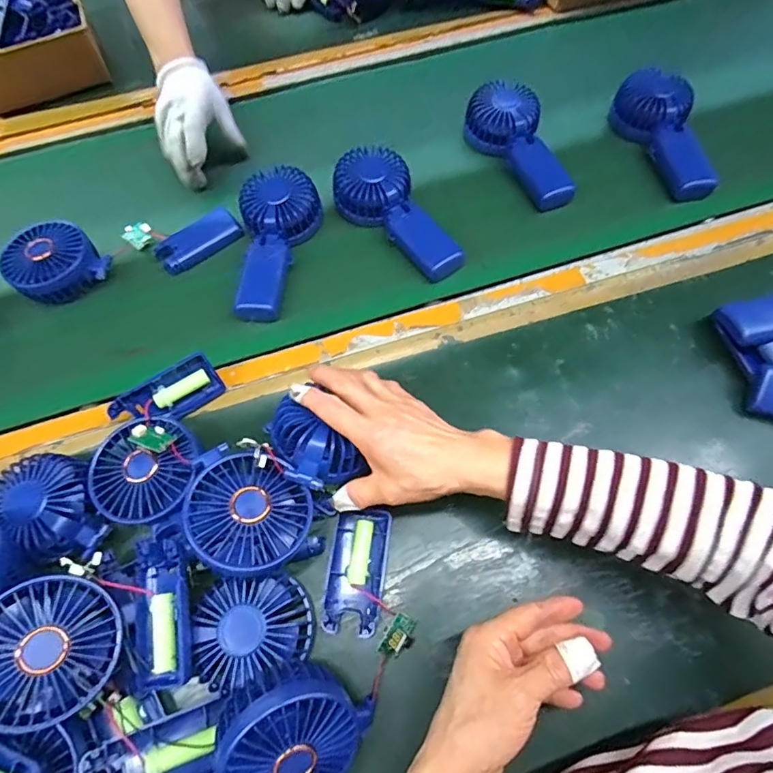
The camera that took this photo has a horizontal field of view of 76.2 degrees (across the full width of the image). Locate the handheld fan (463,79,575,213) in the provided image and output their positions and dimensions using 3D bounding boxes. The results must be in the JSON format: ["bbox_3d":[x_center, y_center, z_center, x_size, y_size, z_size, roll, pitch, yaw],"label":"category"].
[{"bbox_3d":[0.152,-0.277,0.570,0.083,0.040,0.180,-15,63,-5],"label":"handheld fan"}]

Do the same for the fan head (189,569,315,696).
[{"bbox_3d":[-0.093,0.174,0.355,0.075,0.041,0.073,-13,63,-4],"label":"fan head"}]

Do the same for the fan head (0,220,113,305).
[{"bbox_3d":[-0.344,-0.128,0.519,0.091,0.046,0.082,-33,66,-13],"label":"fan head"}]

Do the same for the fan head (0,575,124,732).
[{"bbox_3d":[-0.218,0.167,0.314,0.083,0.024,0.083,-7,72,-30],"label":"fan head"}]

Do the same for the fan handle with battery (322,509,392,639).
[{"bbox_3d":[-0.023,0.145,0.391,0.043,0.013,0.091,6,64,6],"label":"fan handle with battery"}]

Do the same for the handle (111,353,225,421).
[{"bbox_3d":[-0.194,0.007,0.438,0.089,0.045,0.020,-30,28,-13],"label":"handle"}]

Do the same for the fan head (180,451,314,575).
[{"bbox_3d":[-0.098,0.090,0.354,0.081,0.035,0.081,9,56,-13],"label":"fan head"}]

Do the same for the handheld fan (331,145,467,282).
[{"bbox_3d":[0.016,-0.186,0.532,0.081,0.044,0.174,-35,67,-14],"label":"handheld fan"}]

